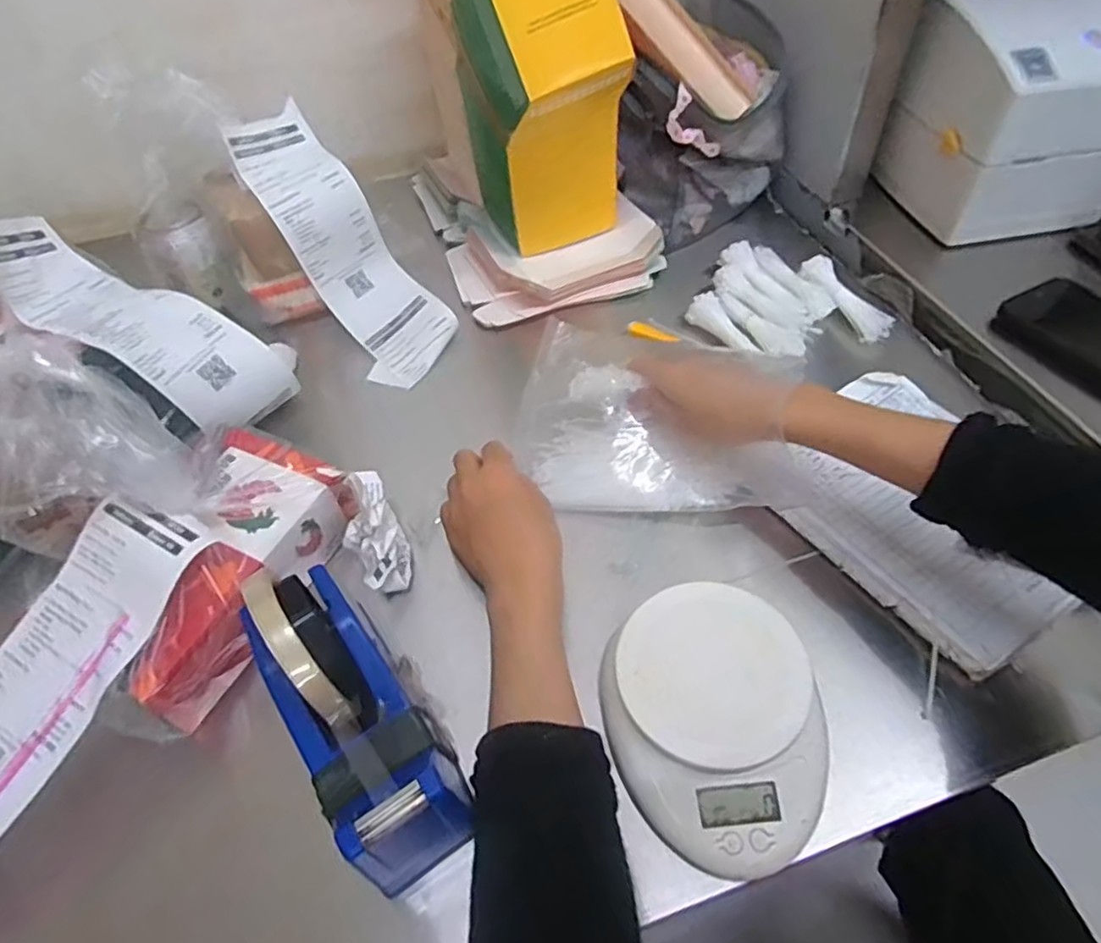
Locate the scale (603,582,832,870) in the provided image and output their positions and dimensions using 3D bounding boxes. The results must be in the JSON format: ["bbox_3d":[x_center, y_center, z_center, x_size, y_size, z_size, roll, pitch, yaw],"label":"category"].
[{"bbox_3d":[0.091,0.136,0.368,0.113,0.030,0.142,-12,51,-6],"label":"scale"}]

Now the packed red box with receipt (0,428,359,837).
[{"bbox_3d":[-0.256,0.110,0.373,0.100,0.083,0.333,21,56,20],"label":"packed red box with receipt"}]

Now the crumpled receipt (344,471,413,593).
[{"bbox_3d":[-0.117,0.041,0.442,0.036,0.034,0.081,-17,86,-9],"label":"crumpled receipt"}]

